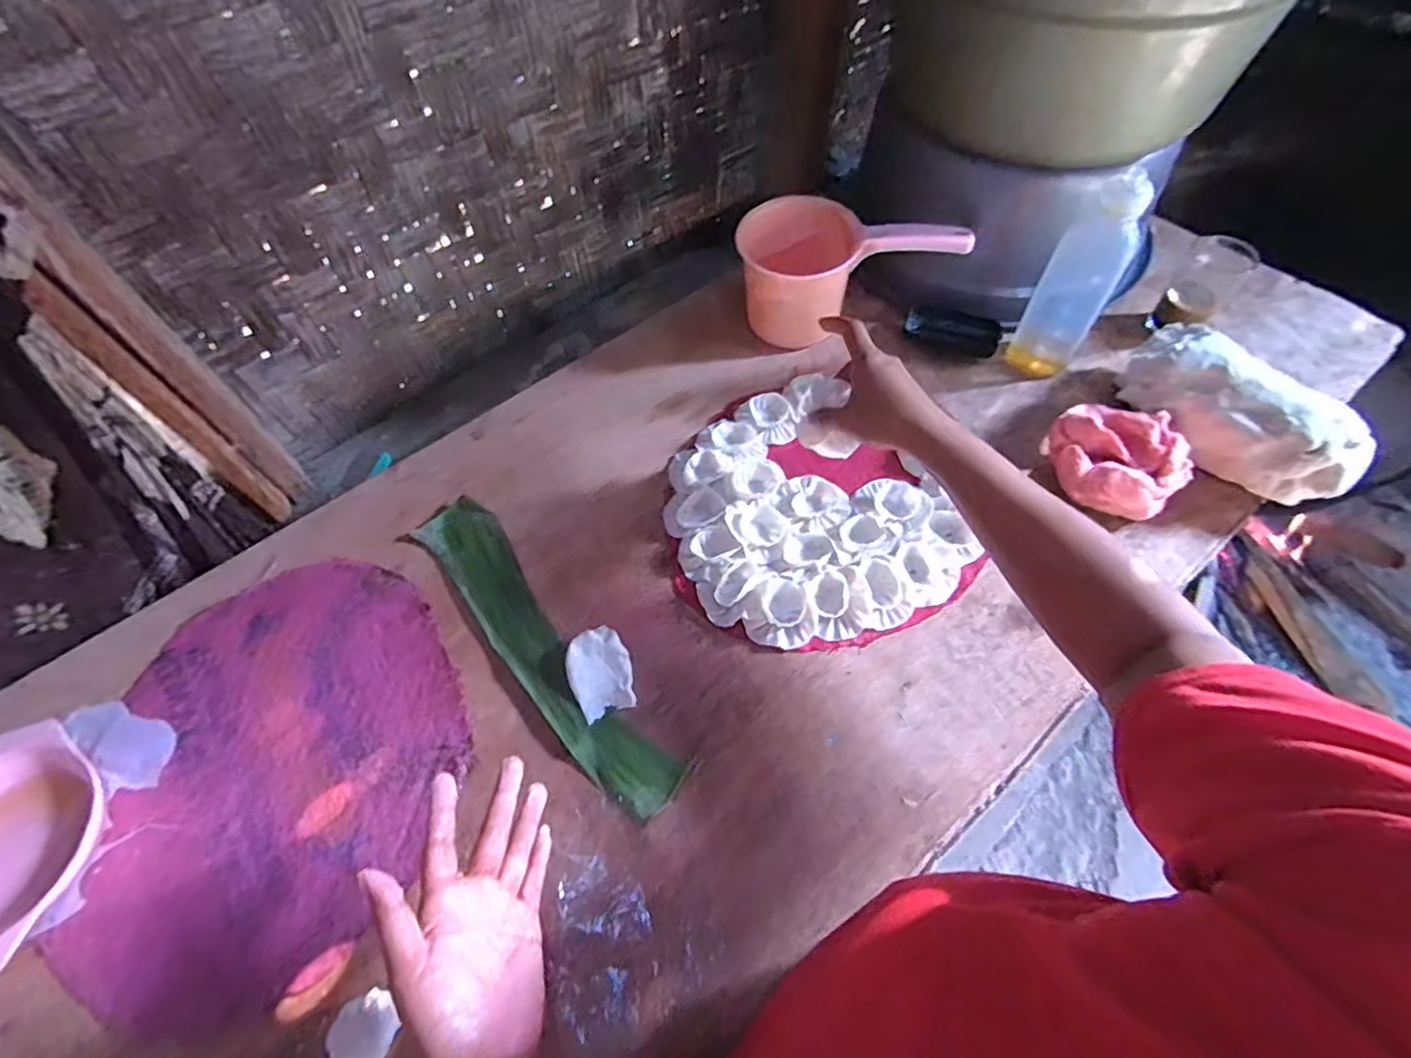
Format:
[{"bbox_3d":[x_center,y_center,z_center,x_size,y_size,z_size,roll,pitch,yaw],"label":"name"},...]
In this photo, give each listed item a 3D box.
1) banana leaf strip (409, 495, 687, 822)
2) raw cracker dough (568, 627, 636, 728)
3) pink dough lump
[{"bbox_3d":[-0.156,0.102,0.585,0.070,0.005,0.371,-37,65,-20],"label":"banana leaf strip"},{"bbox_3d":[-0.094,0.128,0.560,0.053,0.016,0.075,-16,60,-9],"label":"raw cracker dough"},{"bbox_3d":[0.398,-0.064,0.617,0.096,0.076,0.109,-4,59,0],"label":"pink dough lump"}]

